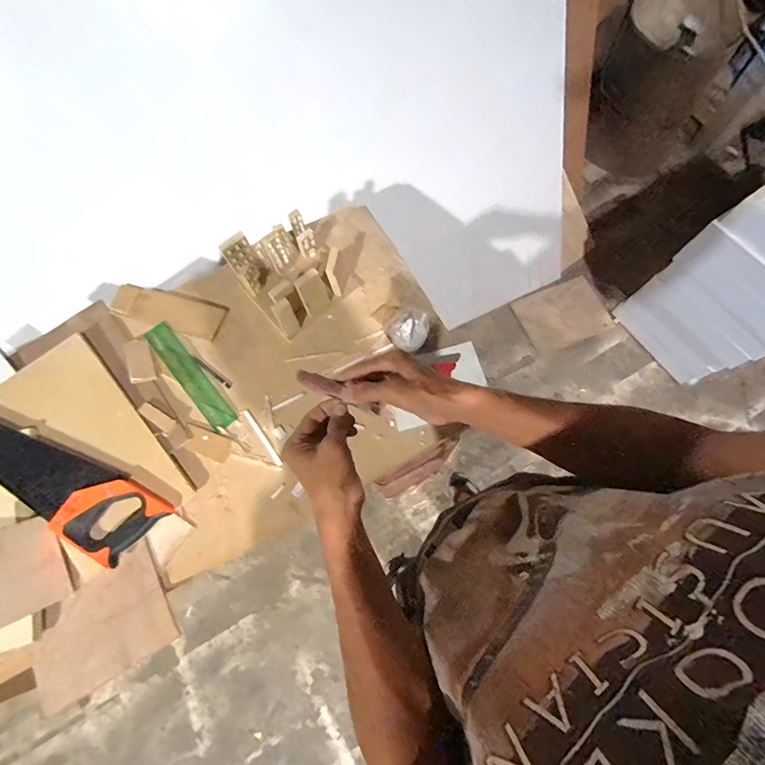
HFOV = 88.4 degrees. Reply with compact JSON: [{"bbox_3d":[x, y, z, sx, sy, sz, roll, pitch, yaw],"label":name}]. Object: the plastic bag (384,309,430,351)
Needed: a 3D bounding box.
[{"bbox_3d":[0.052,-0.103,0.738,0.081,0.034,0.079,-41,74,-11],"label":"plastic bag"}]

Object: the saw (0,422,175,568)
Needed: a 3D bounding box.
[{"bbox_3d":[-0.575,0.128,0.625,0.497,0.030,0.113,25,74,11],"label":"saw"}]

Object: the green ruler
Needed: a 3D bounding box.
[{"bbox_3d":[-0.356,-0.014,0.726,0.046,0.004,0.250,-38,76,-20],"label":"green ruler"}]

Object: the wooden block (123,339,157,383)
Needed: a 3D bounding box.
[{"bbox_3d":[-0.447,-0.040,0.723,0.042,0.010,0.090,-24,71,-5],"label":"wooden block"}]

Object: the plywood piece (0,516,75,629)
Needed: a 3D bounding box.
[{"bbox_3d":[-0.516,0.265,0.559,0.011,0.093,0.126,-30,81,34],"label":"plywood piece"}]

